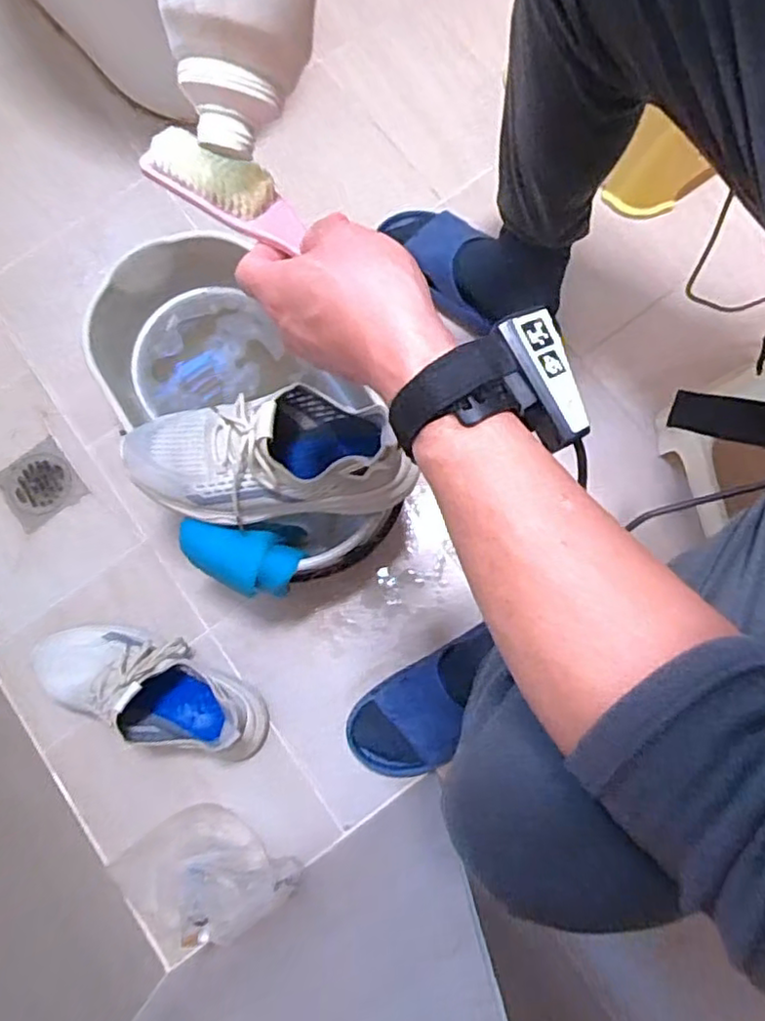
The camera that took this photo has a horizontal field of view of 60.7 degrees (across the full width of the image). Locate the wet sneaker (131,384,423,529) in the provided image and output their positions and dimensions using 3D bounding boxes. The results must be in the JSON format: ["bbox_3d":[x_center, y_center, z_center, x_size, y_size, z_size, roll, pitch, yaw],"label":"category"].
[{"bbox_3d":[-0.122,-0.057,0.611,0.266,0.104,0.112,-6,78,0],"label":"wet sneaker"}]

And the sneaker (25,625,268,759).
[{"bbox_3d":[-0.279,0.202,0.757,0.293,0.118,0.109,19,79,5],"label":"sneaker"}]

